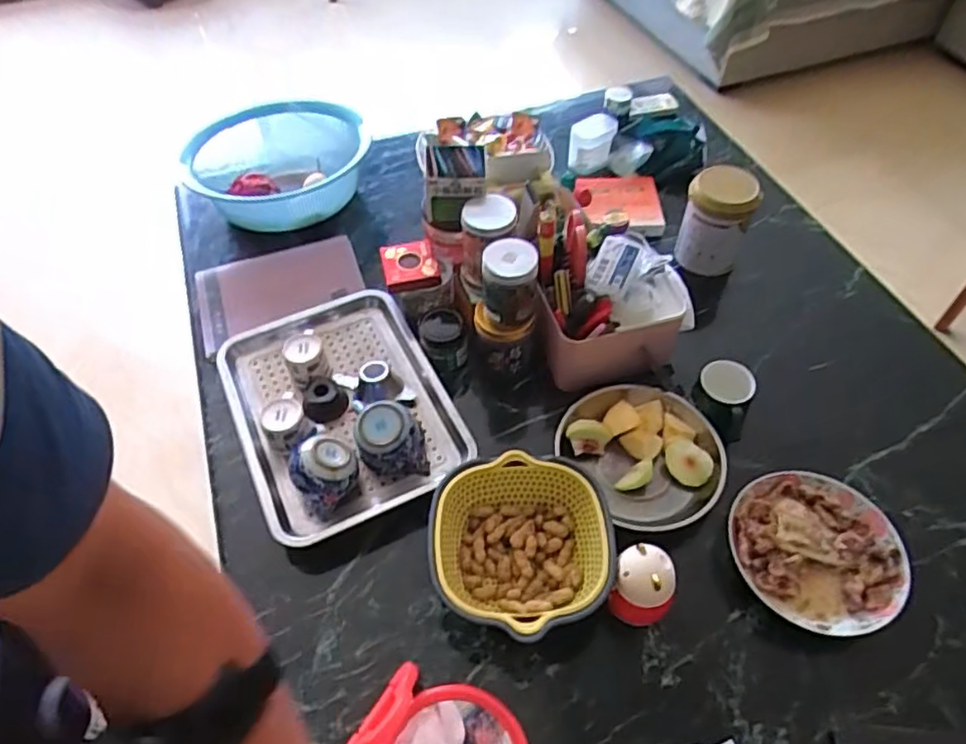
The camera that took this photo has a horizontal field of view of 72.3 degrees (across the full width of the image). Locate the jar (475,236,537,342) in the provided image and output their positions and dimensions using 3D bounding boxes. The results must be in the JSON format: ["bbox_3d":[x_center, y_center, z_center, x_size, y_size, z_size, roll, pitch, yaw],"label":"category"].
[{"bbox_3d":[0.029,-0.106,0.868,0.081,0.124,0.080,4,53,2],"label":"jar"}]

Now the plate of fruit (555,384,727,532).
[{"bbox_3d":[0.213,0.105,0.859,0.173,0.046,0.199,-29,59,-20],"label":"plate of fruit"}]

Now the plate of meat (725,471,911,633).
[{"bbox_3d":[0.390,0.205,0.772,0.184,0.037,0.187,0,53,0],"label":"plate of meat"}]

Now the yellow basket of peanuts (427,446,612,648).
[{"bbox_3d":[0.045,0.201,0.753,0.187,0.074,0.195,-4,53,-3],"label":"yellow basket of peanuts"}]

